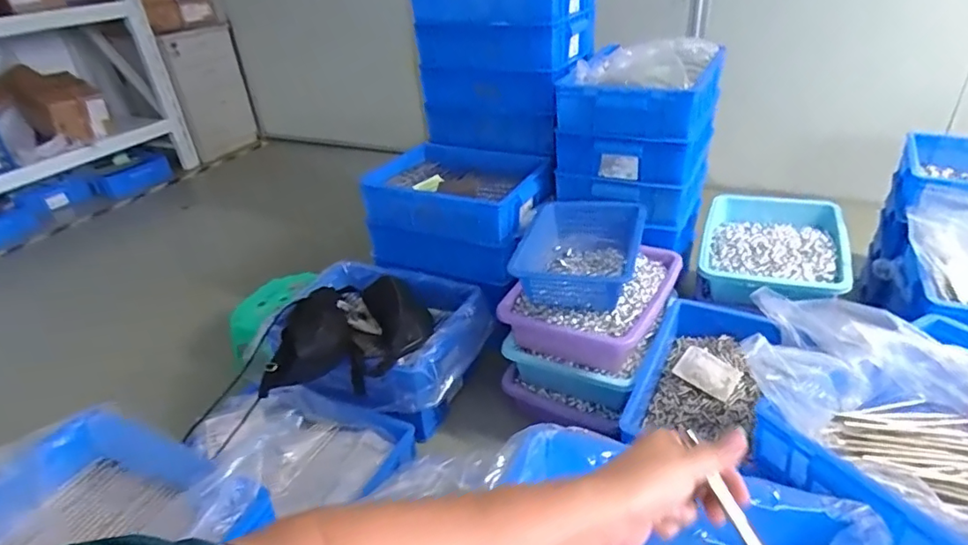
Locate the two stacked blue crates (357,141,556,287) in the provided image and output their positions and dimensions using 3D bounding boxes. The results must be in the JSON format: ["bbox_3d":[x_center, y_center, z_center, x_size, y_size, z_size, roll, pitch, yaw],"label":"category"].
[{"bbox_3d":[-0.067,-0.147,1.368,0.452,0.217,0.328,8,34,19],"label":"two stacked blue crates"}]

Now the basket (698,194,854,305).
[{"bbox_3d":[0.670,-0.067,1.265,0.293,0.103,0.413,11,35,23],"label":"basket"}]

